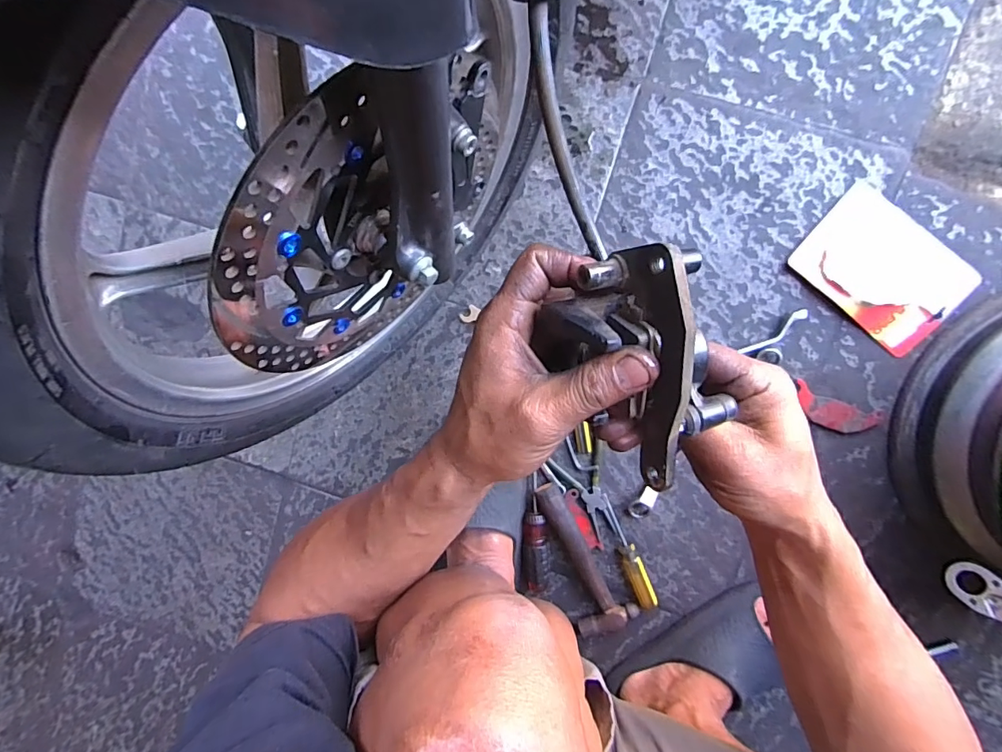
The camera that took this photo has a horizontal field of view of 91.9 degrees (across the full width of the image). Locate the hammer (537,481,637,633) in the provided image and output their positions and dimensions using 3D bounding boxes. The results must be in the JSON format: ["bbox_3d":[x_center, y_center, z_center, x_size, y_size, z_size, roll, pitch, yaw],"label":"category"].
[{"bbox_3d":[0.104,0.231,0.611,0.073,0.025,0.212,-21,92,8],"label":"hammer"}]

